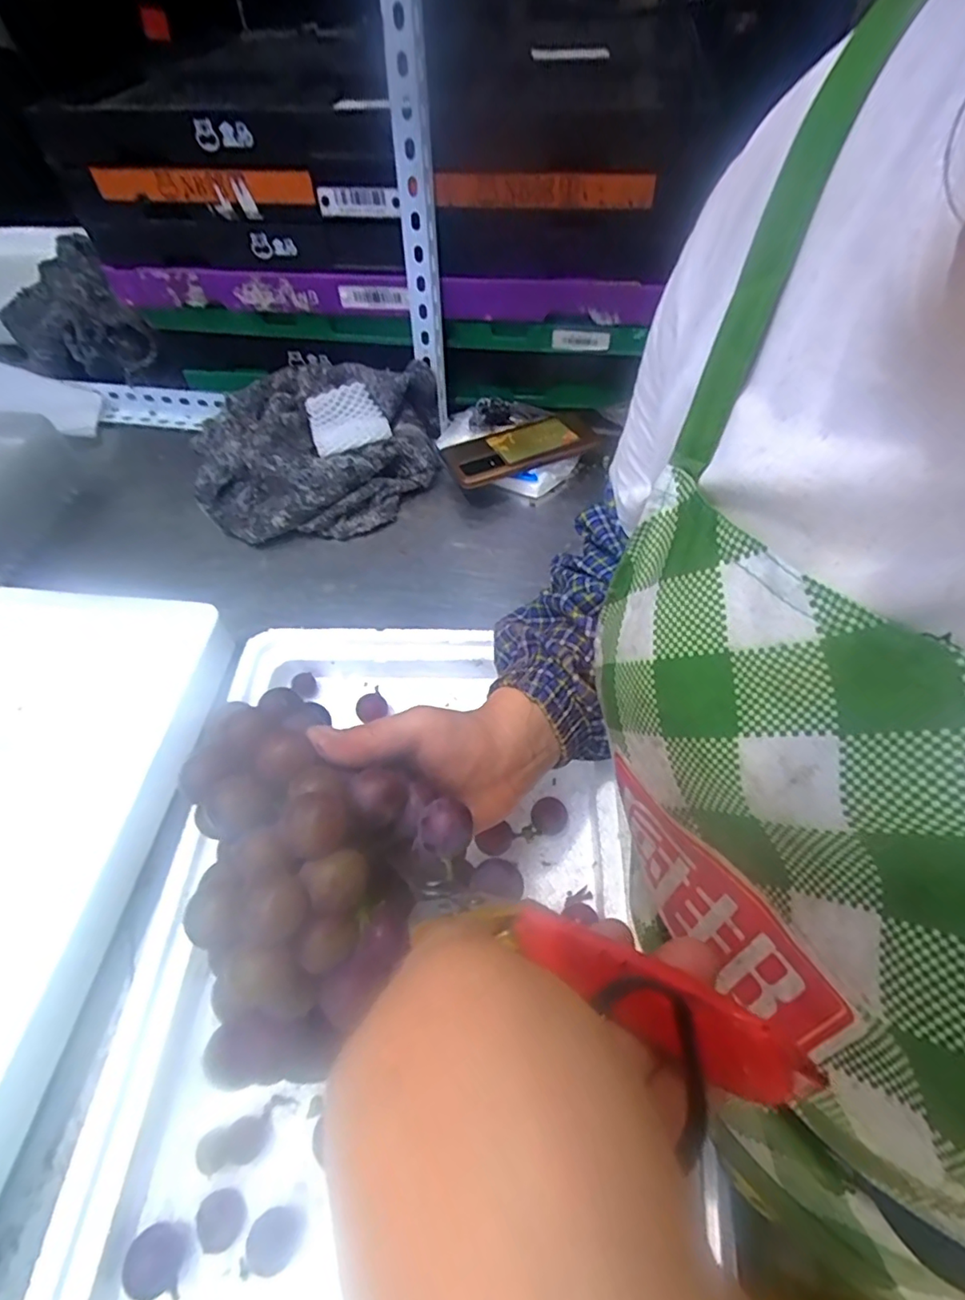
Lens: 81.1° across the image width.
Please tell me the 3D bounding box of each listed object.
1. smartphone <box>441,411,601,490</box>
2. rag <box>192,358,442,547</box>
[{"bbox_3d":[0.048,-0.223,0.621,0.179,0.015,0.078,-21,51,-11],"label":"smartphone"},{"bbox_3d":[-0.177,-0.223,0.618,0.255,0.094,0.209,-4,56,0],"label":"rag"}]

